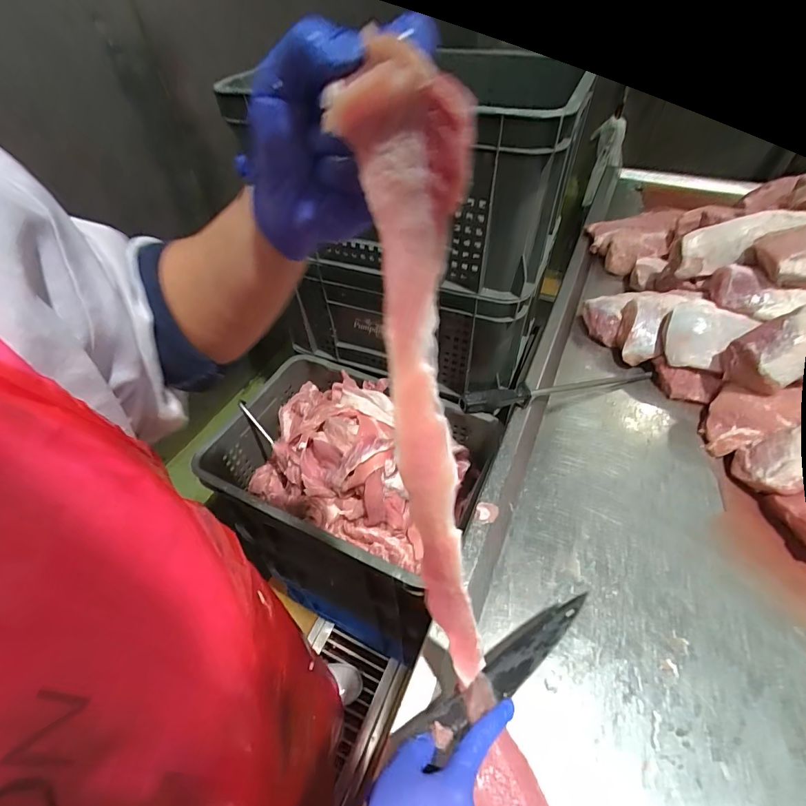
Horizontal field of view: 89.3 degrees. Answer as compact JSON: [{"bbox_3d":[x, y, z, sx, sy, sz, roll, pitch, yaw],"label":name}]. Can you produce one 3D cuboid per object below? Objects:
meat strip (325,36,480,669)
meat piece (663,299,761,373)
[{"bbox_3d":[0.021,0.050,0.277,0.052,0.434,0.030,-13,31,-10],"label":"meat strip"},{"bbox_3d":[0.520,-0.119,0.717,0.107,0.068,0.114,-32,54,-25],"label":"meat piece"}]

